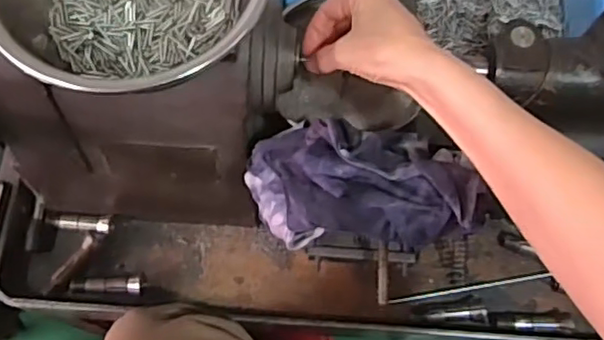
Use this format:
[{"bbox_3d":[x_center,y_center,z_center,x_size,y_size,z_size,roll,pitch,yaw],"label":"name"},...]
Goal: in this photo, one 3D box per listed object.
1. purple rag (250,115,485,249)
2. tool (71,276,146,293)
[{"bbox_3d":[0.041,0.011,0.460,0.181,0.061,0.089,5,70,15],"label":"purple rag"},{"bbox_3d":[-0.202,0.119,0.646,0.077,0.021,0.016,3,71,0],"label":"tool"}]

